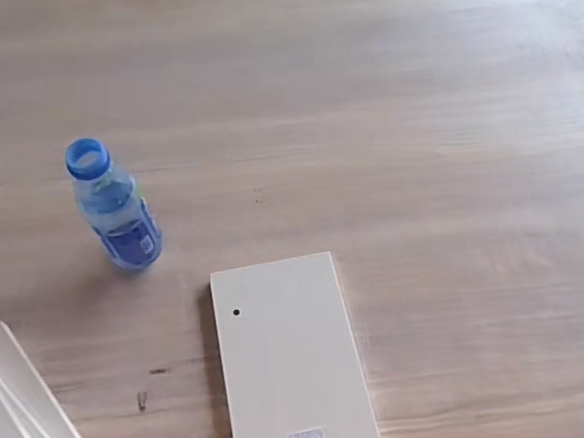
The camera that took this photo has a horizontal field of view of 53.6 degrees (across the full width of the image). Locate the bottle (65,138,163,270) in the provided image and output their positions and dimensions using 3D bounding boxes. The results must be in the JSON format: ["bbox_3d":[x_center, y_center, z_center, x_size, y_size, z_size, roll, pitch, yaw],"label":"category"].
[{"bbox_3d":[-0.189,-0.006,0.630,0.061,0.202,0.056,0,60,0],"label":"bottle"}]

